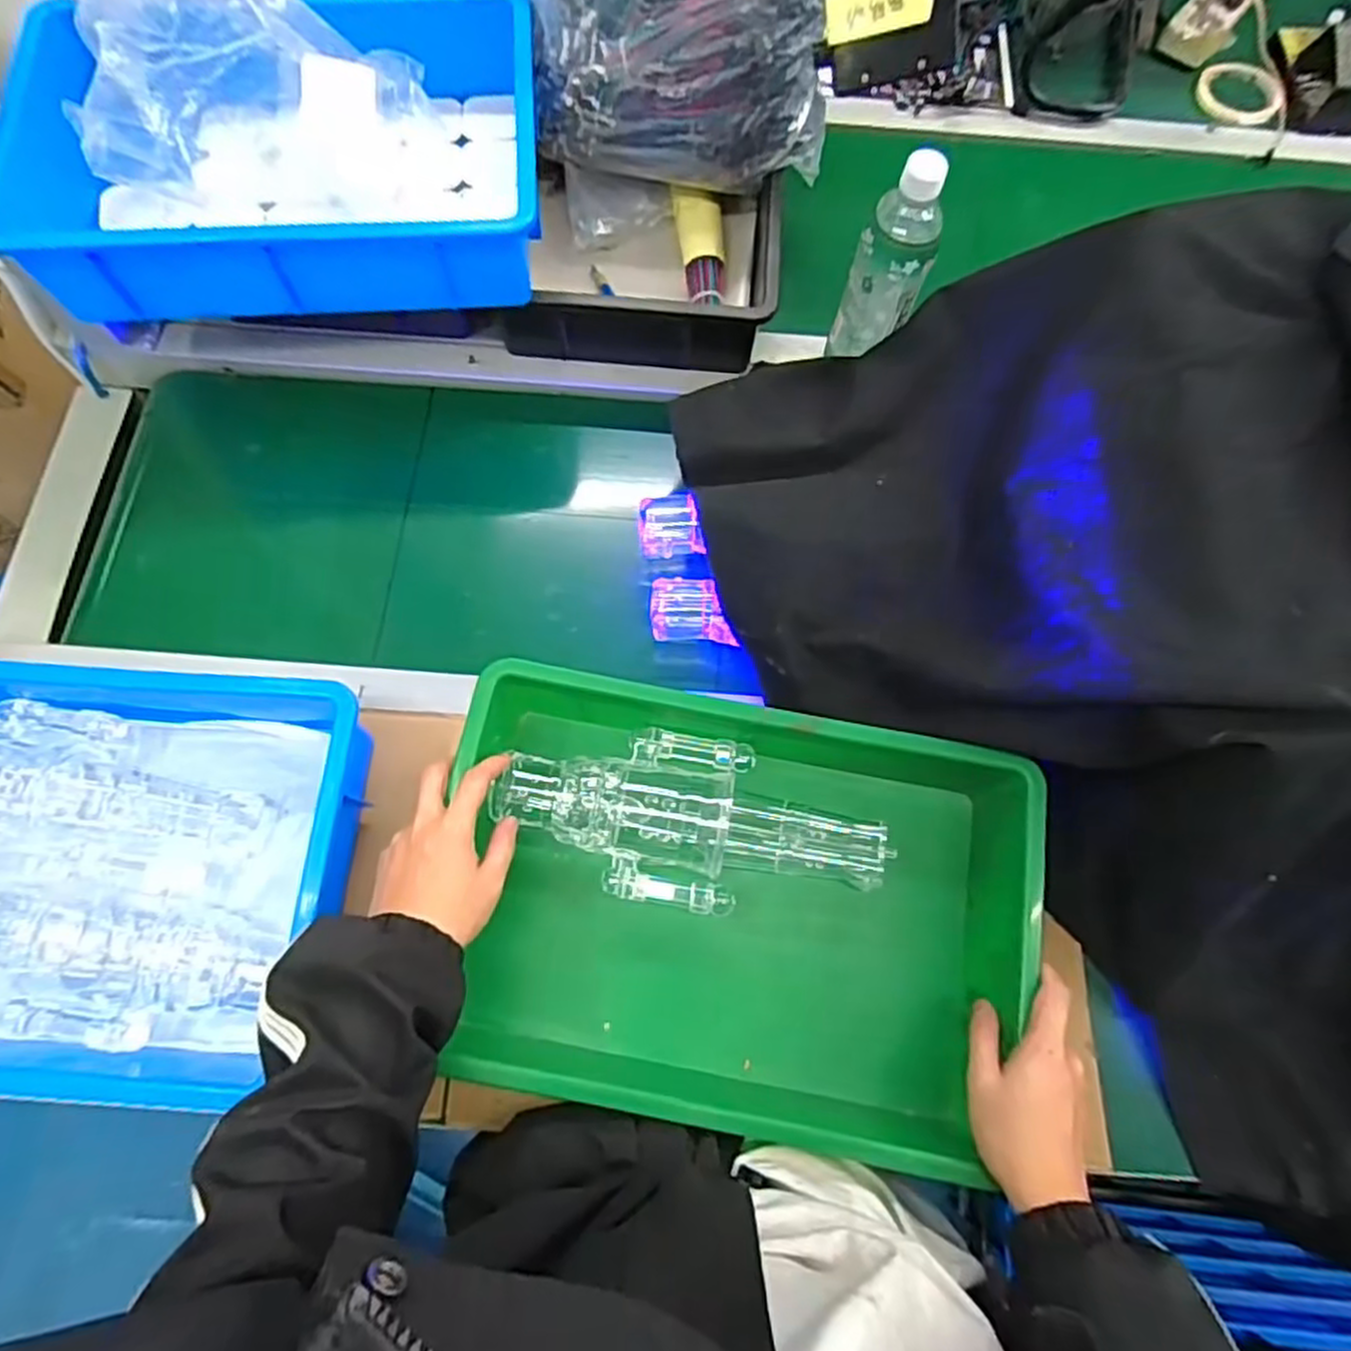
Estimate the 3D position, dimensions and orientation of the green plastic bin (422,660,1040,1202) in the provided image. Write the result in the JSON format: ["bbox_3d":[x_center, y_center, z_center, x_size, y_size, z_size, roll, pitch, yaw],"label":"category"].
[{"bbox_3d":[0.040,0.166,0.553,0.402,0.101,0.279,10,72,2],"label":"green plastic bin"}]

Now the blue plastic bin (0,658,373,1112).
[{"bbox_3d":[-0.439,0.136,0.539,0.400,0.107,0.294,5,72,0],"label":"blue plastic bin"}]

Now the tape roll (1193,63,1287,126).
[{"bbox_3d":[0.660,-0.684,0.883,0.101,0.014,0.101,0,72,-1],"label":"tape roll"}]

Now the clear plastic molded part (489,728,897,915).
[{"bbox_3d":[0.013,0.110,0.573,0.287,0.062,0.126,10,72,1],"label":"clear plastic molded part"}]

